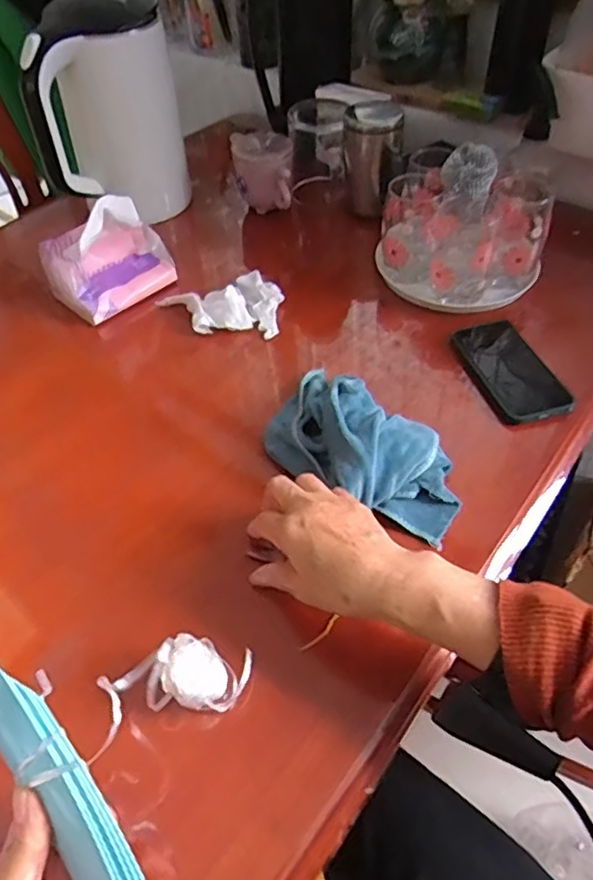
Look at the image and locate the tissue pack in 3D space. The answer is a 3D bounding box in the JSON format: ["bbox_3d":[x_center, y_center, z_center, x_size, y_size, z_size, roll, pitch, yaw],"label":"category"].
[{"bbox_3d":[-0.215,-0.213,0.705,0.131,0.094,0.085,-36,56,-26],"label":"tissue pack"}]

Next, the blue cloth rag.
[{"bbox_3d":[0.051,0.001,0.536,0.103,0.057,0.198,-36,56,-26],"label":"blue cloth rag"}]

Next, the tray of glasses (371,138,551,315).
[{"bbox_3d":[0.196,-0.262,0.712,0.176,0.140,0.206,12,50,13],"label":"tray of glasses"}]

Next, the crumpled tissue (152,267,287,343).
[{"bbox_3d":[-0.087,-0.159,0.700,0.135,0.033,0.088,1,48,4],"label":"crumpled tissue"}]

